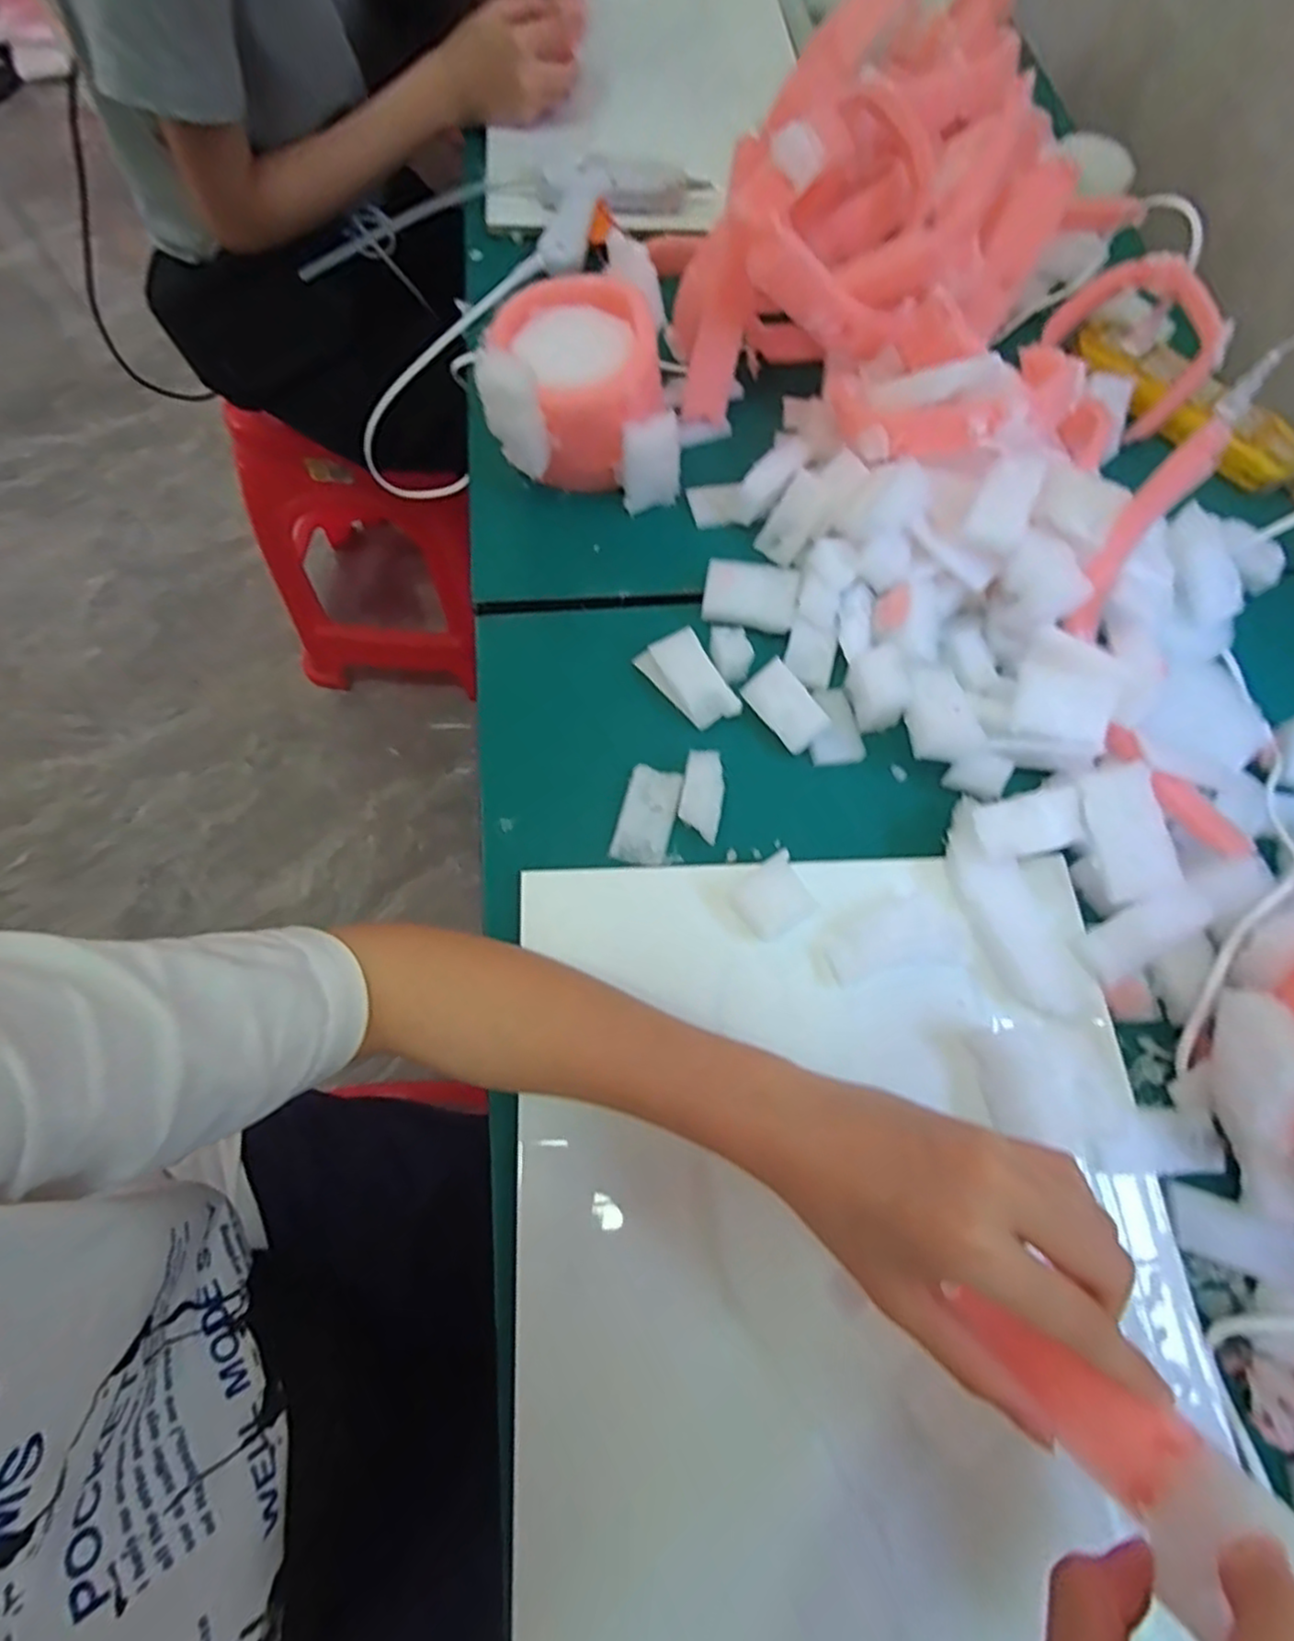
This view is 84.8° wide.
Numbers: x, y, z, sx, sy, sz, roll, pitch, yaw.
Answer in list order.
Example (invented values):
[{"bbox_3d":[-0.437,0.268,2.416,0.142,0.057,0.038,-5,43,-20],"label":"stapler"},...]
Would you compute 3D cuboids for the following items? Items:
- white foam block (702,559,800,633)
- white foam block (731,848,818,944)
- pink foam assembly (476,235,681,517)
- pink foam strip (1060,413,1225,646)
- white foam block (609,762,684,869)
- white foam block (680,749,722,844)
[{"bbox_3d":[0.064,-0.139,0.440,0.056,0.010,0.040,6,95,6],"label":"white foam block"},{"bbox_3d":[0.065,0.040,0.365,0.037,0.008,0.034,-32,72,-10],"label":"white foam block"},{"bbox_3d":[-0.038,-0.270,0.447,0.117,0.107,0.113,-5,68,-2],"label":"pink foam assembly"},{"bbox_3d":[0.265,-0.153,0.383,0.025,0.113,0.017,29,40,12],"label":"pink foam strip"},{"bbox_3d":[0.000,-0.001,0.394,0.030,0.010,0.055,14,70,7],"label":"white foam block"},{"bbox_3d":[0.030,-0.013,0.390,0.022,0.015,0.048,8,69,5],"label":"white foam block"}]

